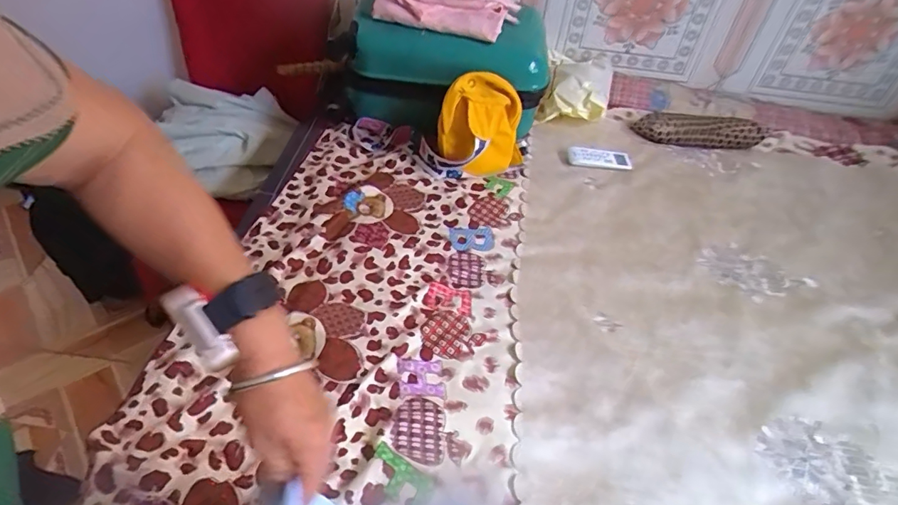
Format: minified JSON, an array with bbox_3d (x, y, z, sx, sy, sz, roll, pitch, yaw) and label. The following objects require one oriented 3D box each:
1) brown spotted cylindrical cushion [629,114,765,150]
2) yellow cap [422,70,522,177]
[{"bbox_3d":[0.574,-0.277,1.140,0.288,0.048,0.070,1,45,-6],"label":"brown spotted cylindrical cushion"},{"bbox_3d":[0.048,-0.230,0.939,0.146,0.181,0.146,4,45,-4],"label":"yellow cap"}]

